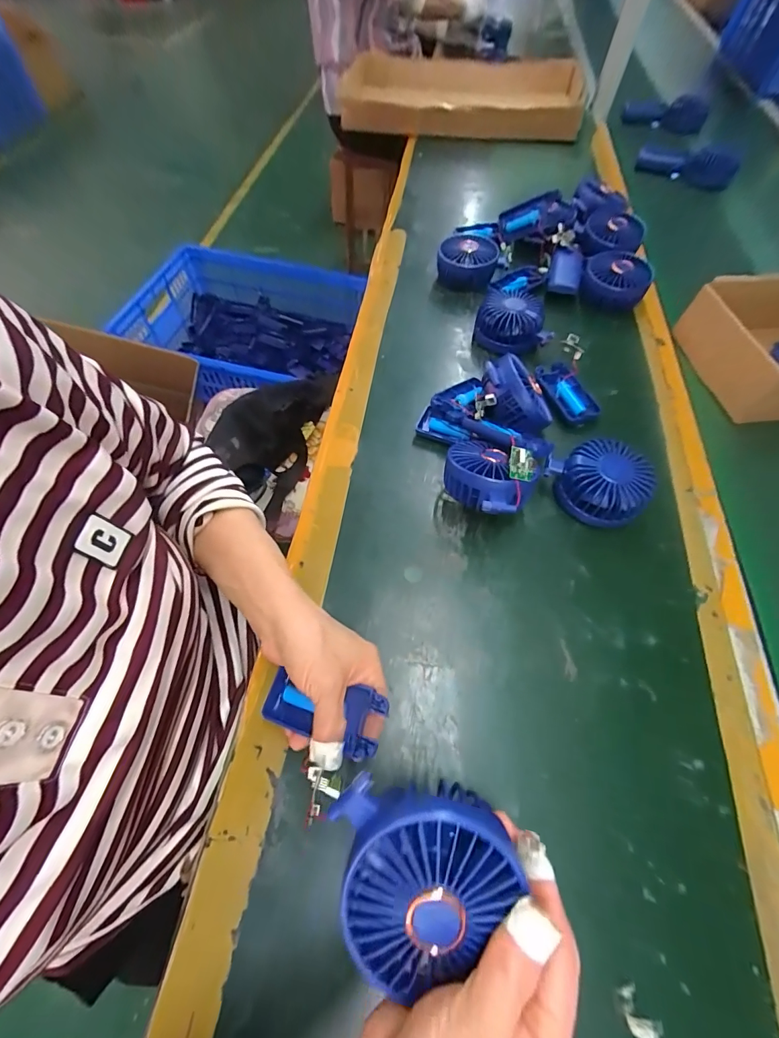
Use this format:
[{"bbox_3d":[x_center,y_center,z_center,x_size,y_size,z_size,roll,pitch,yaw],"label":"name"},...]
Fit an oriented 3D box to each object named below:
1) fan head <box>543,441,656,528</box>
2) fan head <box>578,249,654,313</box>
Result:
[{"bbox_3d":[0.210,-0.036,0.397,0.076,0.046,0.087,-31,66,-17],"label":"fan head"},{"bbox_3d":[0.316,-0.337,0.558,0.086,0.044,0.092,19,62,9],"label":"fan head"}]

